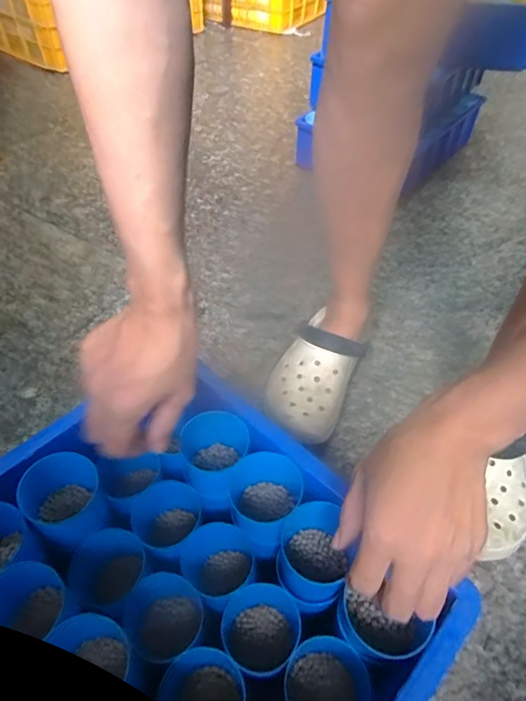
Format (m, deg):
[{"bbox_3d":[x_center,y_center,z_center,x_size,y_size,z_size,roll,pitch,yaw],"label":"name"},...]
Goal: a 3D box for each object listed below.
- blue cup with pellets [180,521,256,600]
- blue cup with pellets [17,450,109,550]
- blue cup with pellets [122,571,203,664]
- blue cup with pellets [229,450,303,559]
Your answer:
[{"bbox_3d":[-0.042,0.195,0.425,0.061,0.056,0.058,1,49,-1],"label":"blue cup with pellets"},{"bbox_3d":[-0.174,0.133,0.411,0.062,0.061,0.059,1,49,-1],"label":"blue cup with pellets"},{"bbox_3d":[-0.085,0.229,0.399,0.056,0.056,0.057,1,49,-1],"label":"blue cup with pellets"},{"bbox_3d":[0.000,0.139,0.423,0.063,0.076,0.065,1,49,-1],"label":"blue cup with pellets"}]

